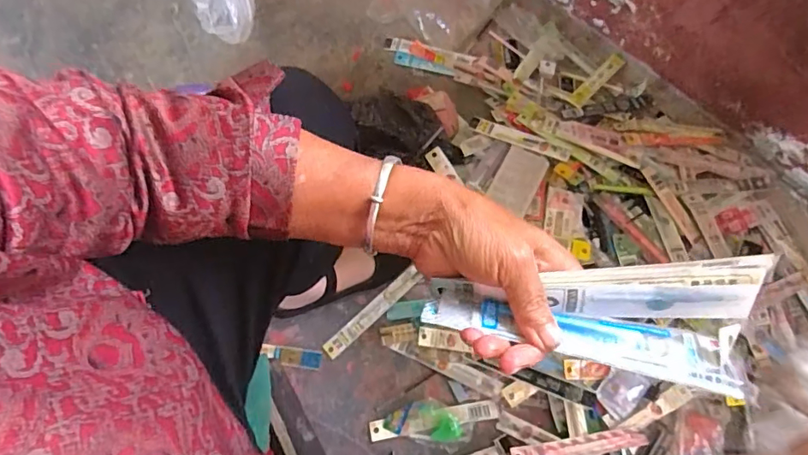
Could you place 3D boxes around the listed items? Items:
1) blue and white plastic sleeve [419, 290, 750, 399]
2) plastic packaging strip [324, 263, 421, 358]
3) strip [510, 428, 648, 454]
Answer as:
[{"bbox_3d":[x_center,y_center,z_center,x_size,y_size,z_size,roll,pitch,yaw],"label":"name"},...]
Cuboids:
[{"bbox_3d":[0.098,0.060,0.291,0.171,0.012,0.032,11,74,6],"label":"blue and white plastic sleeve"},{"bbox_3d":[-0.044,0.124,0.746,0.174,0.008,0.026,-41,76,-10],"label":"plastic packaging strip"},{"bbox_3d":[0.228,0.286,0.666,0.175,0.007,0.027,-10,54,-2],"label":"strip"}]

